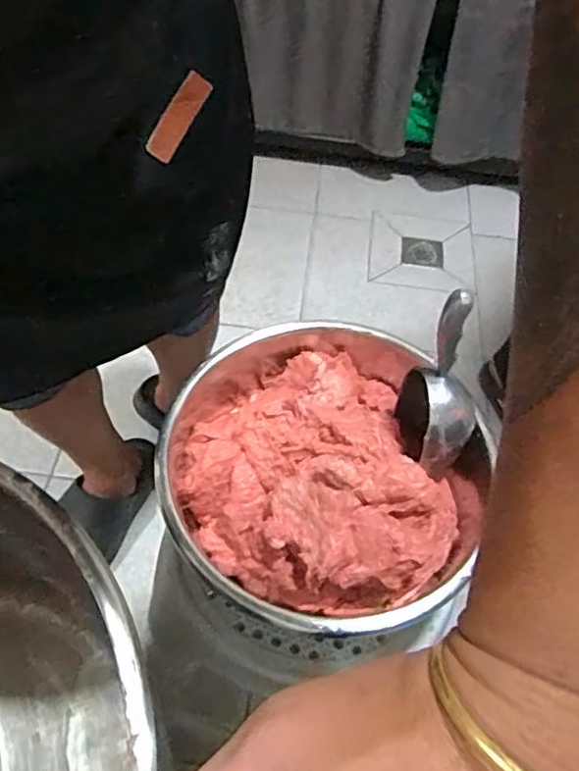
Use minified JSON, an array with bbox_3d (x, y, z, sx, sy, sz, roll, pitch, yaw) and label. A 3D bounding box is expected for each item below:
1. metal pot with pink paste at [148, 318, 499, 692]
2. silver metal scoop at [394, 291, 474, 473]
[{"bbox_3d":[0.014,0.081,0.532,0.263,0.125,0.251,0,56,0],"label":"metal pot with pink paste"},{"bbox_3d":[0.120,0.006,0.480,0.058,0.124,0.091,5,56,4],"label":"silver metal scoop"}]

